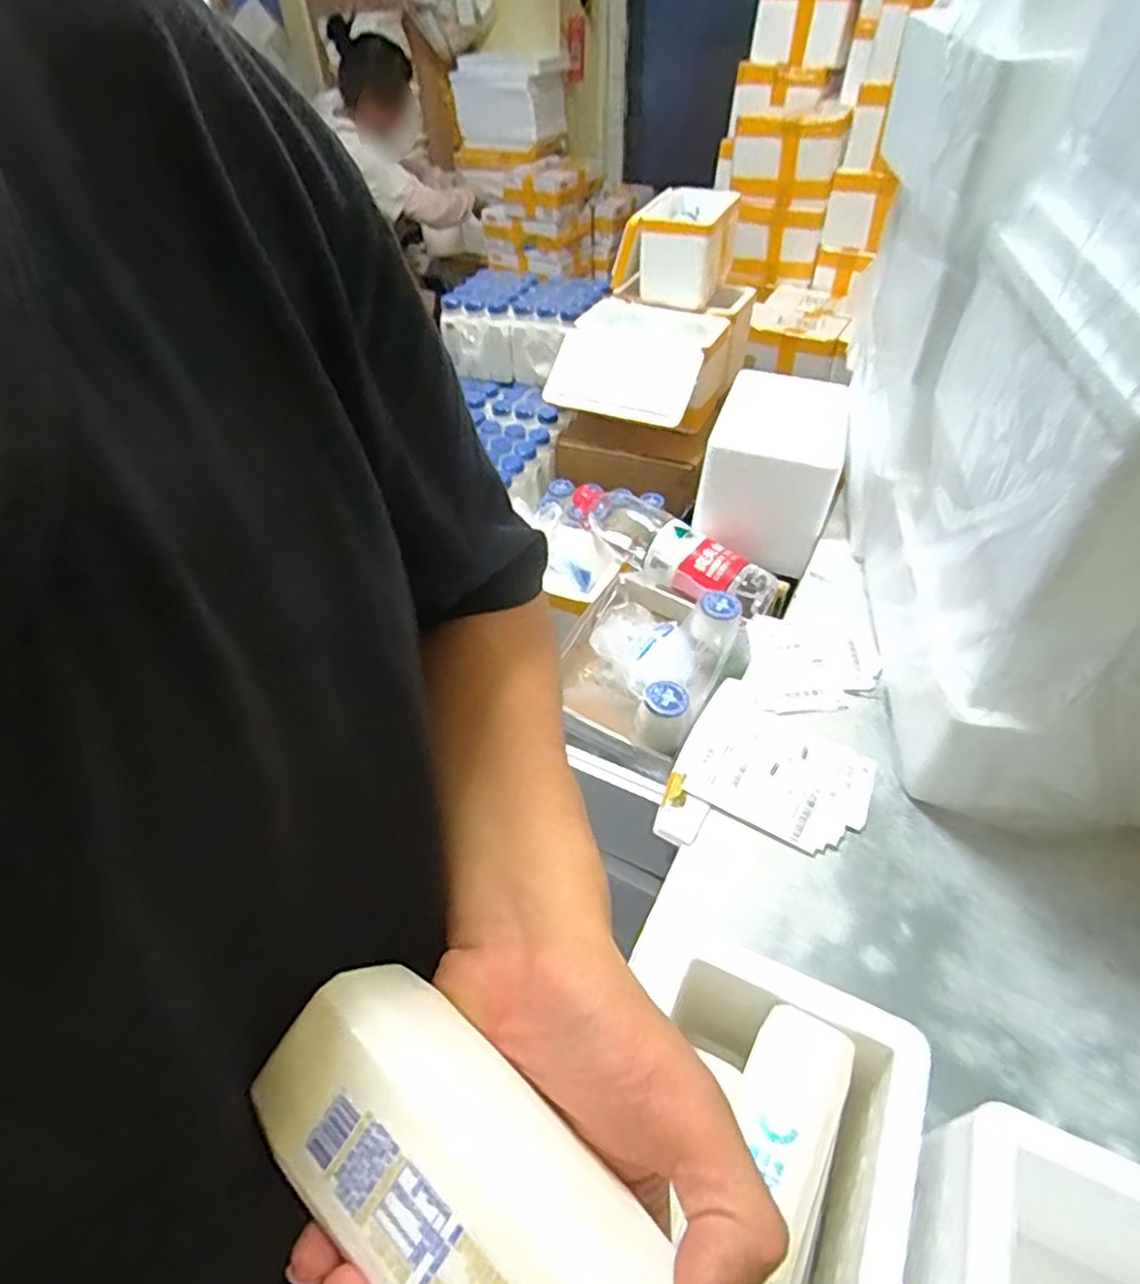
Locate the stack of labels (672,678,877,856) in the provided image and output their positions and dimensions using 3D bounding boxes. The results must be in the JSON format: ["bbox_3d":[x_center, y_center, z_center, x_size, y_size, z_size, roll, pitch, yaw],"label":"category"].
[{"bbox_3d":[0.203,0.121,0.676,0.176,0.020,0.146,25,51,25],"label":"stack of labels"}]

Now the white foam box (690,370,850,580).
[{"bbox_3d":[0.305,-0.260,1.004,0.171,0.193,0.258,16,48,18],"label":"white foam box"}]

